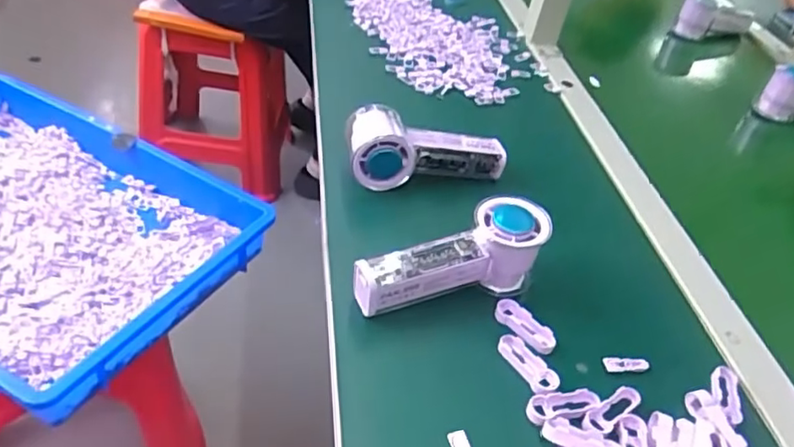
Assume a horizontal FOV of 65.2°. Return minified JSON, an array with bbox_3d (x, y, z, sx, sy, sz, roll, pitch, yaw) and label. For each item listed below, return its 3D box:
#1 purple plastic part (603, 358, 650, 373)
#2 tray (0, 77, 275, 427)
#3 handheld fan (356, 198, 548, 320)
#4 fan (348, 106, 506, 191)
[{"bbox_3d":[0.170,0.104,0.459,0.034,0.004,0.011,1,42,-7],"label":"purple plastic part"},{"bbox_3d":[-0.494,-0.014,0.805,0.560,0.085,0.373,24,42,16],"label":"tray"},{"bbox_3d":[0.039,0.027,0.481,0.153,0.066,0.054,-7,43,-18],"label":"handheld fan"},{"bbox_3d":[0.028,-0.073,0.594,0.154,0.053,0.064,-2,42,-13],"label":"fan"}]

